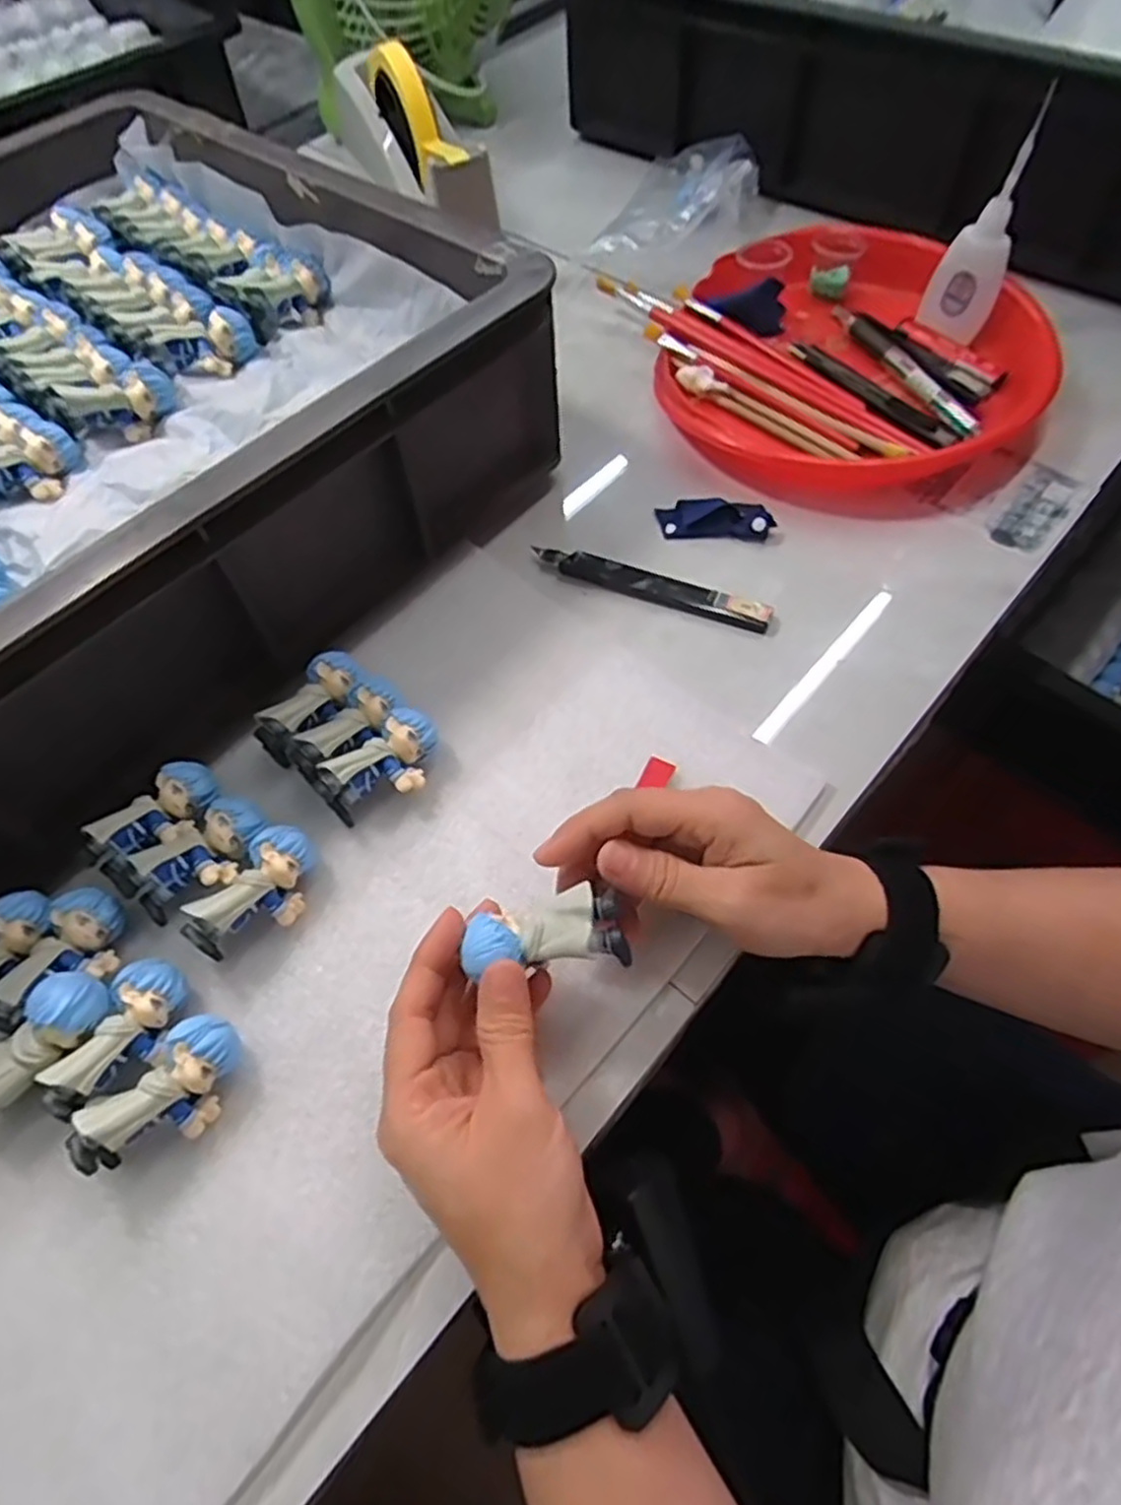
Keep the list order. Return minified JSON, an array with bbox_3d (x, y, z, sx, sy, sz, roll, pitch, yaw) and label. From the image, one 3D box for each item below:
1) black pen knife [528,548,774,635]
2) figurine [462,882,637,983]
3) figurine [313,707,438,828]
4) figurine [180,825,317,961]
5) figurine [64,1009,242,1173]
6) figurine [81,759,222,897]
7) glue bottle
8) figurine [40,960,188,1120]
[{"bbox_3d":[0.050,-0.096,0.427,0.139,0.008,0.016,19,63,13],"label":"black pen knife"},{"bbox_3d":[-0.006,0.067,0.281,0.058,0.018,0.026,-11,62,6],"label":"figurine"},{"bbox_3d":[-0.083,0.009,0.361,0.032,0.030,0.060,36,68,20],"label":"figurine"},{"bbox_3d":[-0.132,0.062,0.331,0.029,0.032,0.061,33,67,19],"label":"figurine"},{"bbox_3d":[-0.152,0.132,0.290,0.031,0.024,0.063,39,56,20],"label":"figurine"},{"bbox_3d":[-0.187,0.034,0.354,0.032,0.028,0.064,24,64,15],"label":"figurine"},{"bbox_3d":[0.266,-0.323,0.472,0.046,0.104,0.042,22,64,14],"label":"glue bottle"},{"bbox_3d":[-0.174,0.115,0.303,0.027,0.033,0.060,15,62,11],"label":"figurine"}]

